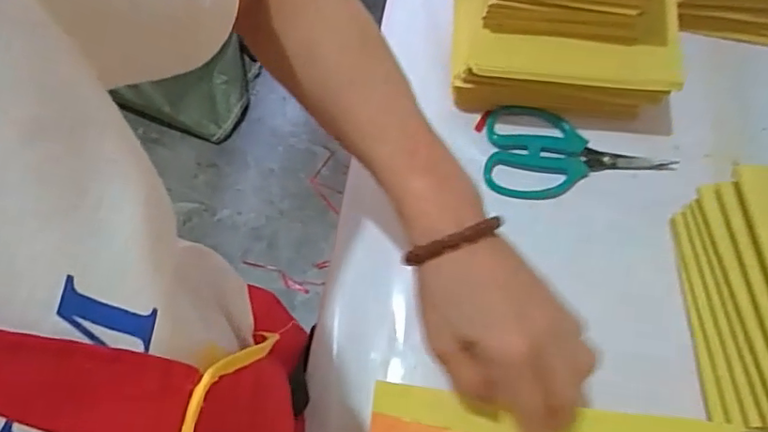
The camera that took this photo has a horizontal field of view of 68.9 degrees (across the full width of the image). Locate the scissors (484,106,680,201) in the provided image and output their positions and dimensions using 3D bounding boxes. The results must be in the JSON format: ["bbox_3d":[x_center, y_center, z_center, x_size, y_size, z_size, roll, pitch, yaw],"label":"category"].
[{"bbox_3d":[0.162,-0.048,0.466,0.152,0.008,0.080,6,68,3],"label":"scissors"}]

